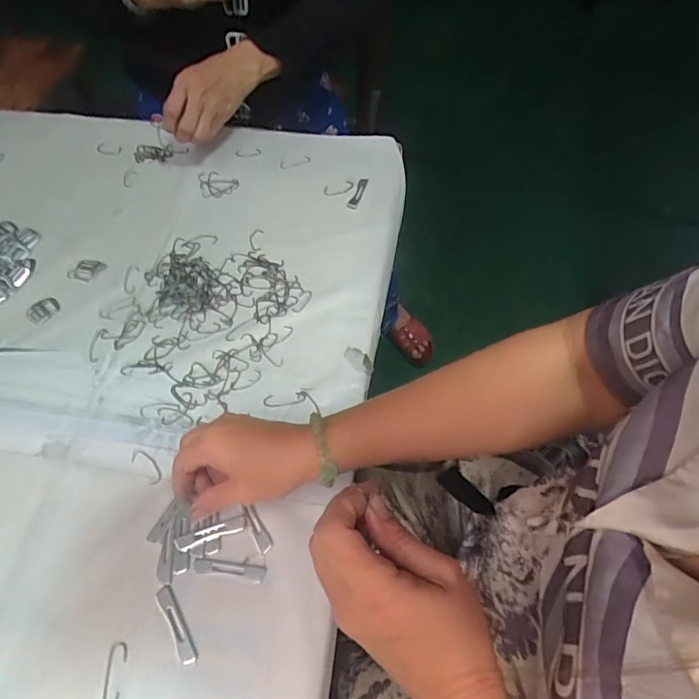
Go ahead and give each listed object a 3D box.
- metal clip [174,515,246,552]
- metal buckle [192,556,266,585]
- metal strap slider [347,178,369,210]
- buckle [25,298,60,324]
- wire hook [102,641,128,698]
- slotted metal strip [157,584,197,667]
[{"bbox_3d":[-0.114,0.151,0.415,0.057,0.004,0.012,-17,59,-9],"label":"metal clip"},{"bbox_3d":[-0.096,0.175,0.401,0.057,0.004,0.013,8,57,5],"label":"metal buckle"},{"bbox_3d":[0.011,-0.197,0.635,0.013,0.009,0.053,20,59,12],"label":"metal strap slider"},{"bbox_3d":[-0.330,-0.044,0.542,0.028,0.004,0.033,38,64,21],"label":"buckle"},{"bbox_3d":[-0.169,0.233,0.363,0.013,0.004,0.041,0,57,-1],"label":"wire hook"},{"bbox_3d":[-0.131,0.207,0.382,0.012,0.004,0.059,-28,62,-17],"label":"slotted metal strip"}]

